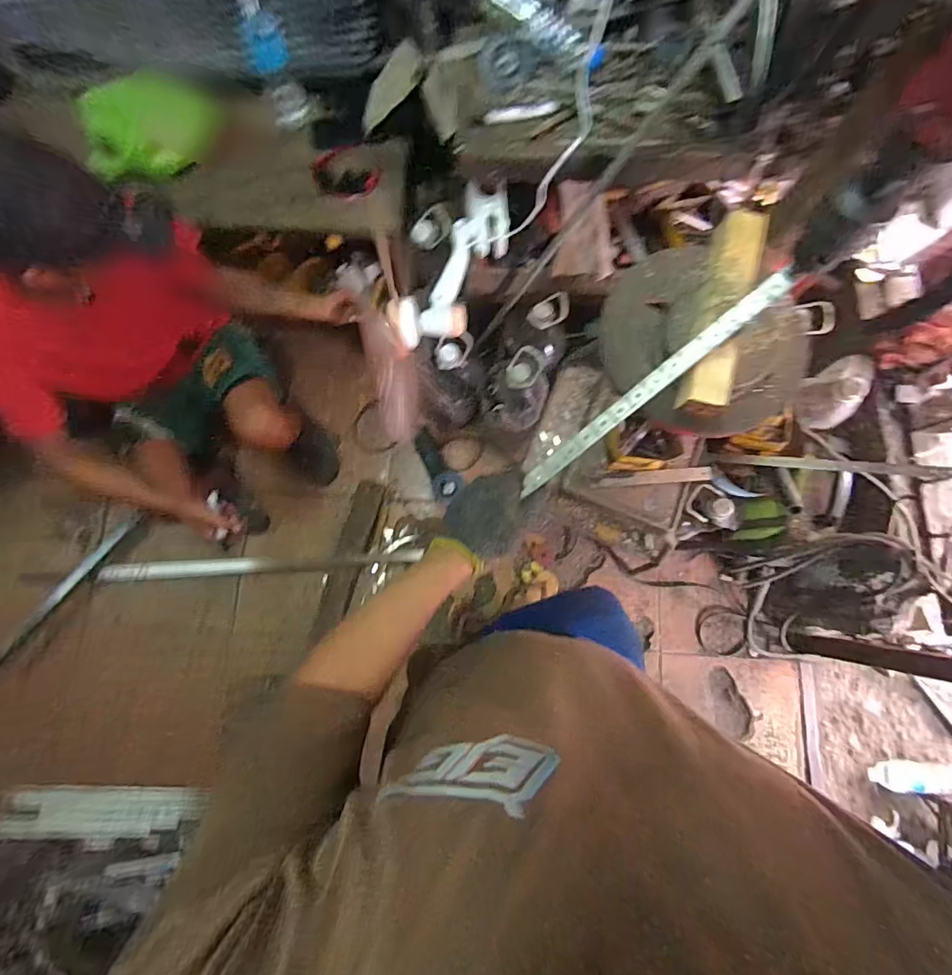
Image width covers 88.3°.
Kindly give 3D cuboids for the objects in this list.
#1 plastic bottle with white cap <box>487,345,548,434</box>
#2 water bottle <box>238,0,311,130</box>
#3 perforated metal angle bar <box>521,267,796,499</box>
[{"bbox_3d":[0.102,-0.233,1.238,0.145,0.264,0.145,0,79,-1],"label":"plastic bottle with white cap"},{"bbox_3d":[-0.430,-0.901,1.036,0.085,0.235,0.081,-19,80,-5],"label":"water bottle"},{"bbox_3d":[0.177,-0.101,0.513,0.327,0.017,0.021,-40,82,16],"label":"perforated metal angle bar"}]

